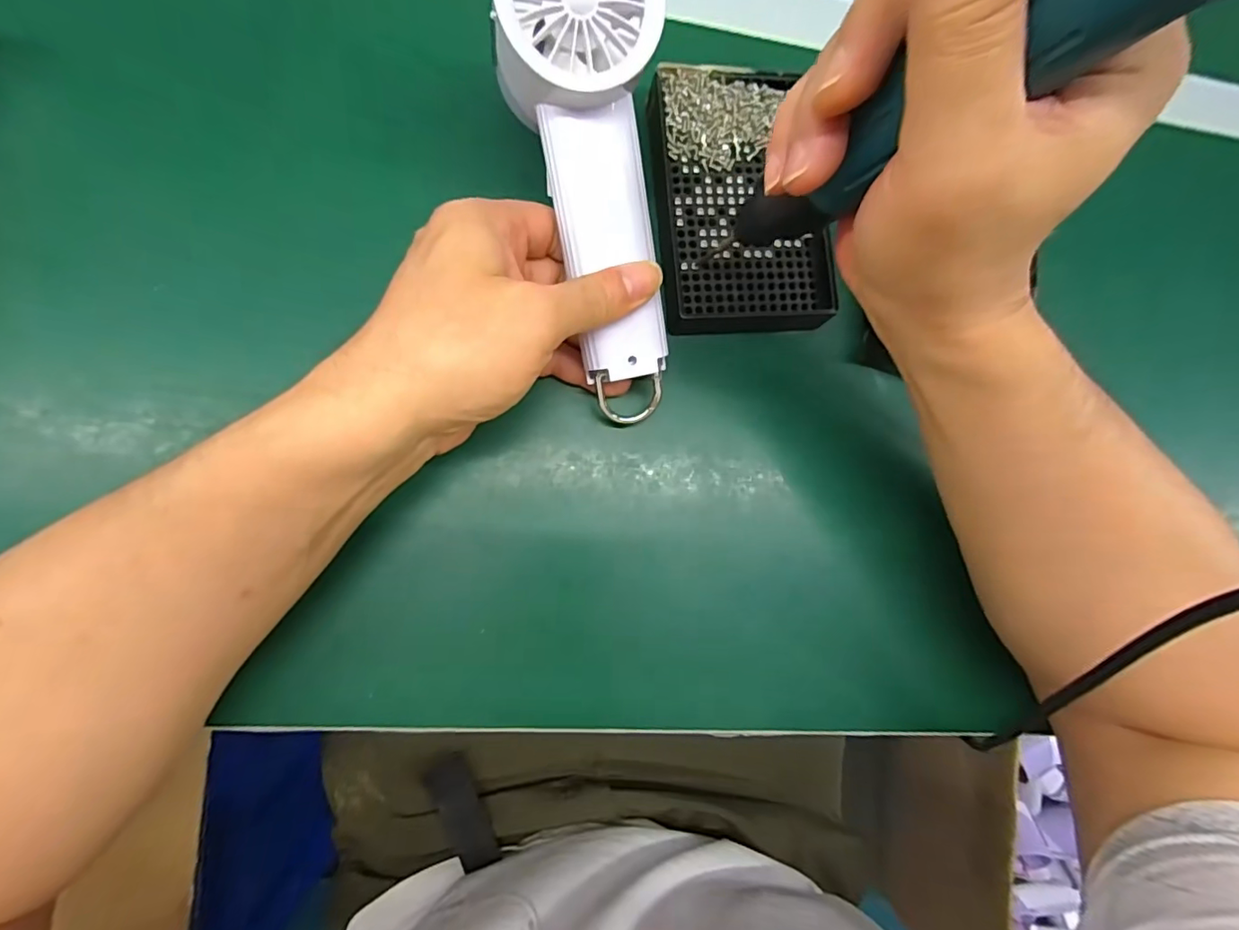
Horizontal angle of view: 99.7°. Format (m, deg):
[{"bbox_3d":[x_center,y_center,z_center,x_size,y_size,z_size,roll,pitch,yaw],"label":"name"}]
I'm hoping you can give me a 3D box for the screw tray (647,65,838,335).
[{"bbox_3d":[0.065,-0.141,0.281,0.091,0.014,0.138,-8,95,-9],"label":"screw tray"}]

